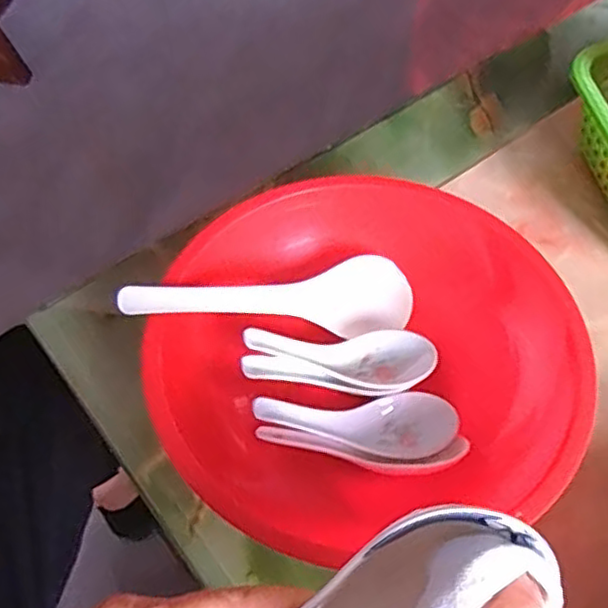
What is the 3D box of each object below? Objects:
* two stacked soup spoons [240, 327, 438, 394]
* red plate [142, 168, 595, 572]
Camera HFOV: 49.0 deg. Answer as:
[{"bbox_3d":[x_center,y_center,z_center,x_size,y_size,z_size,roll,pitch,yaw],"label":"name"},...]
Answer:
[{"bbox_3d":[0.021,0.034,0.423,0.121,0.030,0.042,2,55,-18],"label":"two stacked soup spoons"},{"bbox_3d":[0.032,0.030,0.418,0.238,0.087,0.219,1,57,-1],"label":"red plate"}]

